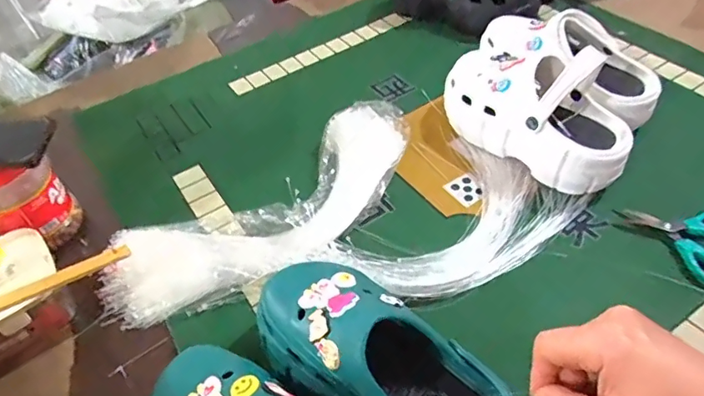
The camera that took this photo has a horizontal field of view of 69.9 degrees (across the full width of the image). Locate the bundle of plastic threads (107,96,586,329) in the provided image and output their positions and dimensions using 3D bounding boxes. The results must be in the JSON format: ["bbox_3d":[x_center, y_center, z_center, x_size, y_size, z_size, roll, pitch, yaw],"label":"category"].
[{"bbox_3d":[-0.014,-0.001,0.583,0.533,0.068,0.277,-11,47,-6],"label":"bundle of plastic threads"}]

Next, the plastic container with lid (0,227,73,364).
[{"bbox_3d":[-0.357,0.105,0.523,0.111,0.066,0.109,-31,52,-23],"label":"plastic container with lid"}]

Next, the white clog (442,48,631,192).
[{"bbox_3d":[0.219,-0.105,0.624,0.120,0.118,0.242,-22,49,-16],"label":"white clog"}]

